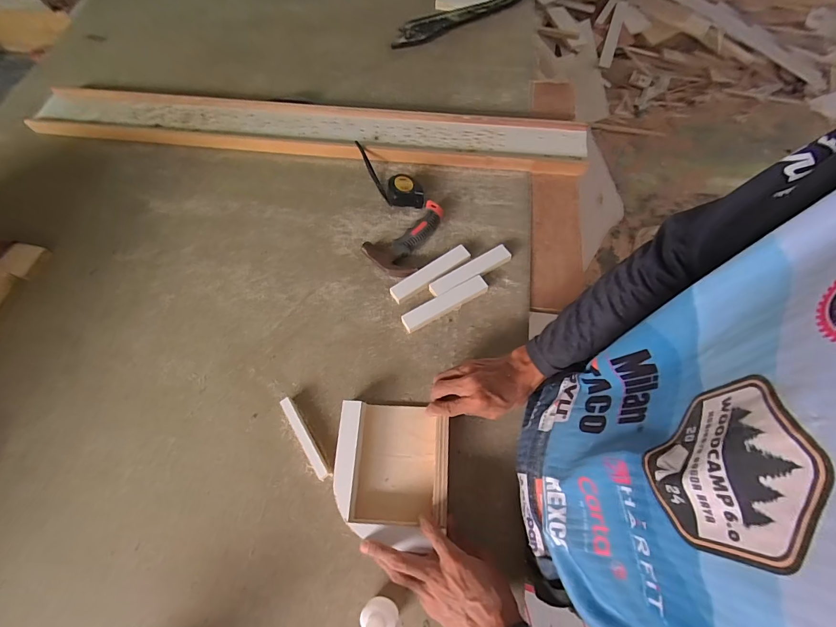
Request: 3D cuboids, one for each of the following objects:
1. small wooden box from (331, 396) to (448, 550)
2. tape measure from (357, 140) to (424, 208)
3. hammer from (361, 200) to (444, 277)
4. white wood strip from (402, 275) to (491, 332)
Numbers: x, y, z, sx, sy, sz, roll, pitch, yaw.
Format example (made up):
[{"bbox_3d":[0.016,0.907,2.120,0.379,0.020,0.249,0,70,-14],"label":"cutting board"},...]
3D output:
[{"bbox_3d":[-0.035,0.205,0.501,0.147,0.030,0.167,2,65,2],"label":"small wooden box"},{"bbox_3d":[-0.056,-0.273,0.730,0.061,0.043,0.186,-29,68,-12],"label":"tape measure"},{"bbox_3d":[-0.028,-0.141,0.672,0.100,0.028,0.154,22,67,10],"label":"hammer"},{"bbox_3d":[0.044,-0.017,0.618,0.151,0.016,0.028,-27,68,-12],"label":"white wood strip"}]

